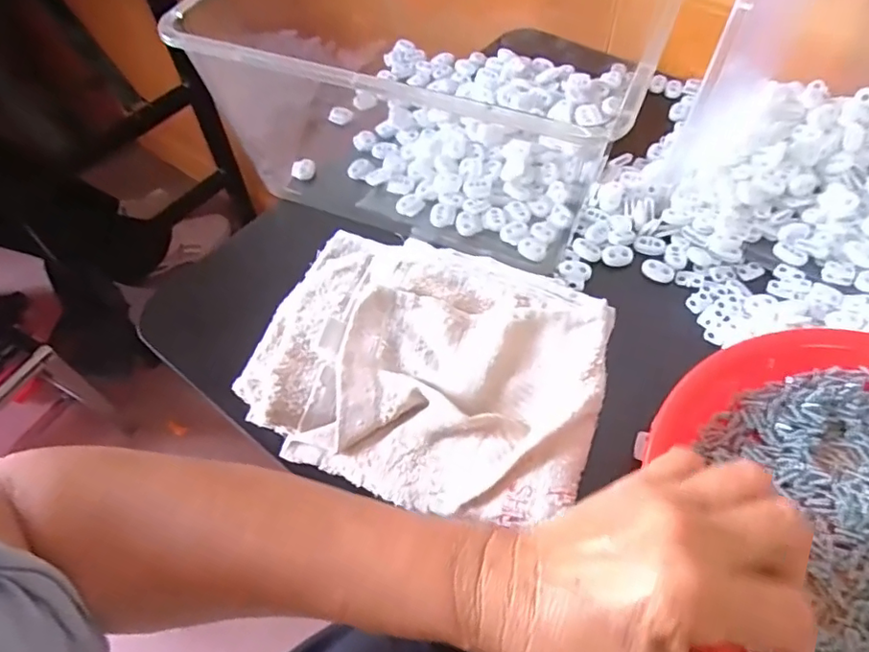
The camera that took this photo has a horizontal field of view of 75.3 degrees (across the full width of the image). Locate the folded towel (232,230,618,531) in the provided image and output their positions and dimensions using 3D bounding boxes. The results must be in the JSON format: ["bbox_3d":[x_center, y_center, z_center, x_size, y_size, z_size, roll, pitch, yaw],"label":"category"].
[{"bbox_3d":[-0.004,0.016,0.357,0.214,0.020,0.177,18,58,14],"label":"folded towel"}]

